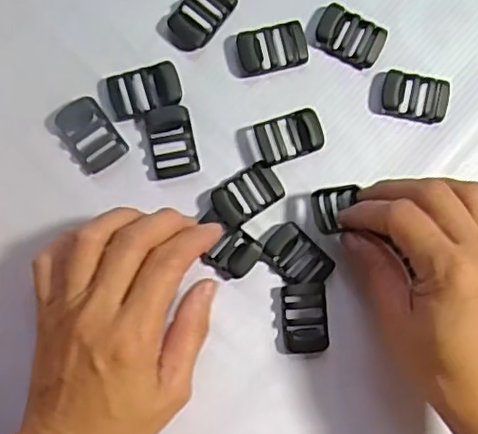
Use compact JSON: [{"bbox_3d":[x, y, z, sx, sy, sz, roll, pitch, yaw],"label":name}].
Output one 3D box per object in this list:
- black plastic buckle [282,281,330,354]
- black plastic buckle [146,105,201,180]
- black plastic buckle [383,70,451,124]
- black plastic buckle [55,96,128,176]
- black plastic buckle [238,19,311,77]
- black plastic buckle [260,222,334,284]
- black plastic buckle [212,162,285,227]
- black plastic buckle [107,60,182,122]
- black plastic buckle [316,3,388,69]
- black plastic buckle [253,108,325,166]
[{"bbox_3d":[0.037,0.057,0.345,0.024,0.004,0.039,-5,90,-5],"label":"black plastic buckle"},{"bbox_3d":[-0.037,-0.042,0.342,0.024,0.004,0.038,-10,90,-5],"label":"black plastic buckle"},{"bbox_3d":[0.101,-0.068,0.352,0.038,0.006,0.024,12,88,-5],"label":"black plastic buckle"},{"bbox_3d":[-0.083,-0.044,0.338,0.028,0.006,0.038,-36,92,-4],"label":"black plastic buckle"},{"bbox_3d":[0.019,-0.094,0.347,0.038,0.004,0.024,-11,90,-5],"label":"black plastic buckle"},{"bbox_3d":[0.032,0.022,0.343,0.038,0.004,0.027,44,86,-3],"label":"black plastic buckle"},{"bbox_3d":[0.005,-0.012,0.343,0.038,0.007,0.023,-33,92,-4],"label":"black plastic buckle"},{"bbox_3d":[-0.051,-0.069,0.339,0.040,0.007,0.023,-16,91,-5],"label":"black plastic buckle"},{"bbox_3d":[0.062,-0.102,0.348,0.039,0.004,0.026,30,87,-4],"label":"black plastic buckle"},{"bbox_3d":[0.029,-0.045,0.345,0.038,0.009,0.025,-18,91,-5],"label":"black plastic buckle"}]

